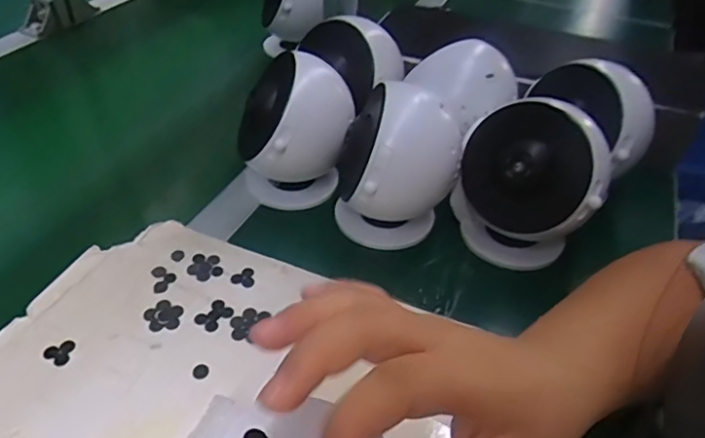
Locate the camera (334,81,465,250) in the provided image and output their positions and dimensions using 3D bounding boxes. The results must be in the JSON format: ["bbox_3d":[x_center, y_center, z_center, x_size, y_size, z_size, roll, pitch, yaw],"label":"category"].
[{"bbox_3d":[0.035,-0.041,0.441,0.092,0.118,0.090,4,41,1],"label":"camera"}]

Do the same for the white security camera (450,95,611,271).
[{"bbox_3d":[0.135,-0.023,0.428,0.105,0.116,0.083,14,42,12],"label":"white security camera"}]

